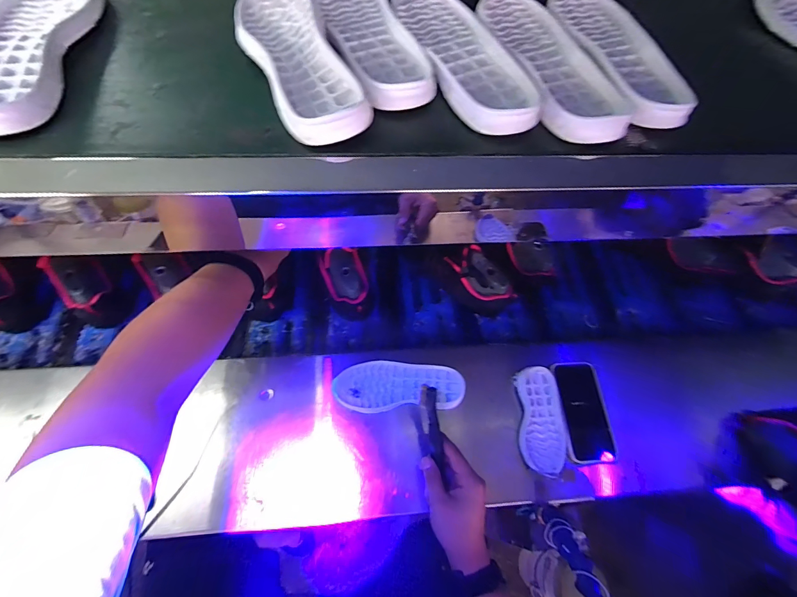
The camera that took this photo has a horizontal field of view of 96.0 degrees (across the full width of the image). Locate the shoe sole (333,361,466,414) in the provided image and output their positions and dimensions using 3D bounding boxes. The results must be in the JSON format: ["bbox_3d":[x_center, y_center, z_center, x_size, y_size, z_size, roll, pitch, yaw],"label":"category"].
[{"bbox_3d":[0.003,0.137,0.567,0.197,0.028,0.077,-2,70,1],"label":"shoe sole"}]

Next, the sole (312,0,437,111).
[{"bbox_3d":[-0.040,-0.317,0.413,0.091,0.038,0.267,-19,71,-5],"label":"sole"}]

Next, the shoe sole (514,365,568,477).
[{"bbox_3d":[0.223,0.186,0.559,0.067,0.020,0.156,1,71,2],"label":"shoe sole"}]

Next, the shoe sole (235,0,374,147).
[{"bbox_3d":[-0.112,-0.263,0.382,0.086,0.034,0.271,-24,71,-6],"label":"shoe sole"}]

